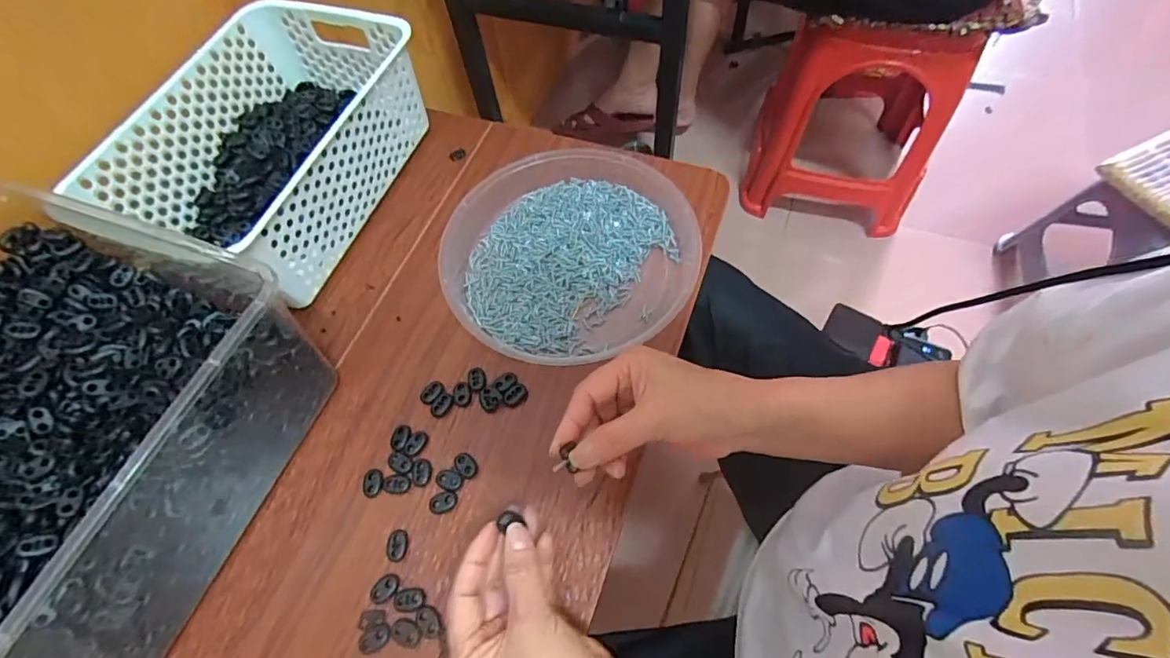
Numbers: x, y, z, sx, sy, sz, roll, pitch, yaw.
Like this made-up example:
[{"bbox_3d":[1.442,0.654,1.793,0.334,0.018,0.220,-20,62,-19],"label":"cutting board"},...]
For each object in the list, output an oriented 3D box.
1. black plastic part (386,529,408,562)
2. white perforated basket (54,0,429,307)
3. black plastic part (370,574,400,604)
[{"bbox_3d":[-0.142,0.164,0.391,0.015,0.009,0.022,4,63,6],"label":"black plastic part"},{"bbox_3d":[-0.306,-0.187,0.521,0.205,0.101,0.279,15,64,11],"label":"white perforated basket"},{"bbox_3d":[-0.146,0.189,0.376,0.022,0.006,0.016,-36,66,-14],"label":"black plastic part"}]

